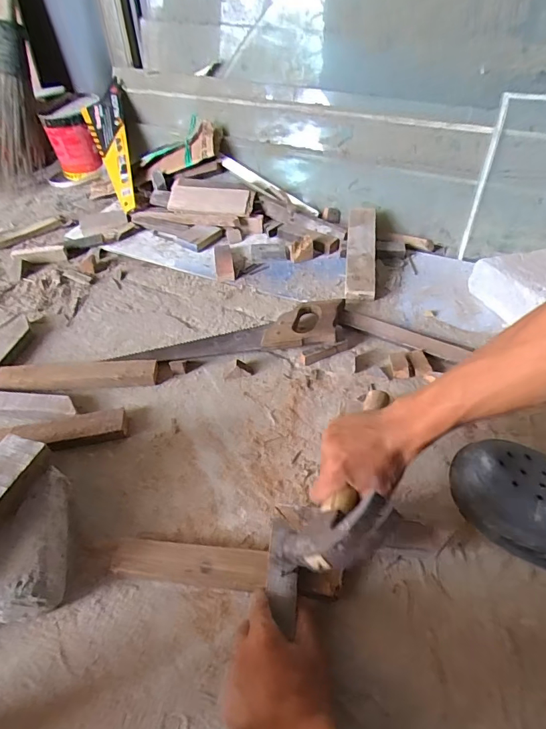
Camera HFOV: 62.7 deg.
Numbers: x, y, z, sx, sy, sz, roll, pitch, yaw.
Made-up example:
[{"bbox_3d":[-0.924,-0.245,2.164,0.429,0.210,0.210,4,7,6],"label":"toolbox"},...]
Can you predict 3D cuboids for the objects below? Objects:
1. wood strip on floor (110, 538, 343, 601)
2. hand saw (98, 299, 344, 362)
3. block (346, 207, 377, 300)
[{"bbox_3d":[-0.049,0.216,0.477,0.237,0.029,0.040,2,48,5],"label":"wood strip on floor"},{"bbox_3d":[-0.071,-0.047,0.717,0.385,0.037,0.092,-7,48,-3],"label":"hand saw"},{"bbox_3d":[0.162,-0.211,0.823,0.050,0.022,0.214,4,60,7],"label":"block"}]

